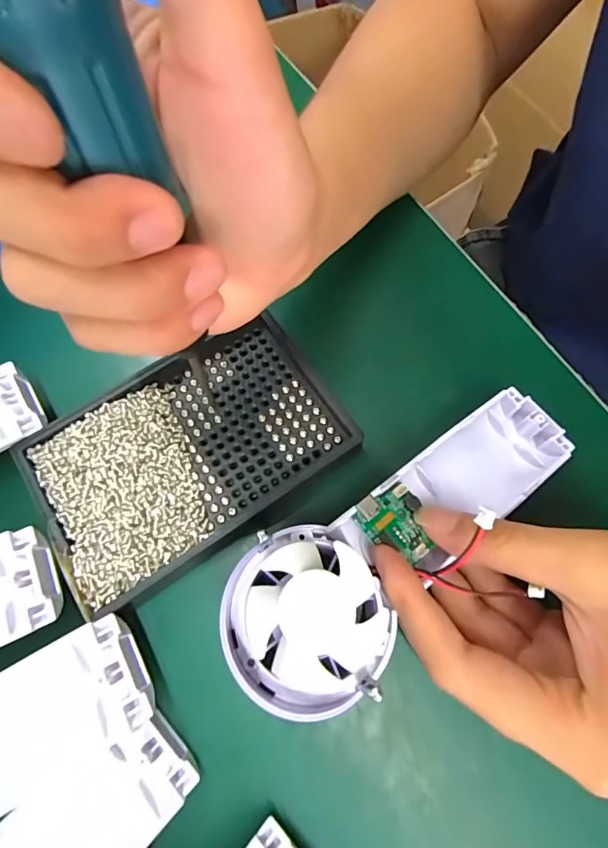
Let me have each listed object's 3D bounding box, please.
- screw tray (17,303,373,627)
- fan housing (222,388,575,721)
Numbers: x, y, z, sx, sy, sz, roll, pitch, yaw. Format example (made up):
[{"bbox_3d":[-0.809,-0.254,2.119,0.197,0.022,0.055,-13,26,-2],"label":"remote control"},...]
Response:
[{"bbox_3d":[-0.053,0.009,0.206,0.137,0.011,0.089,-33,74,-10],"label":"screw tray"},{"bbox_3d":[0.047,0.044,0.185,0.172,0.031,0.059,-29,72,-28],"label":"fan housing"}]

